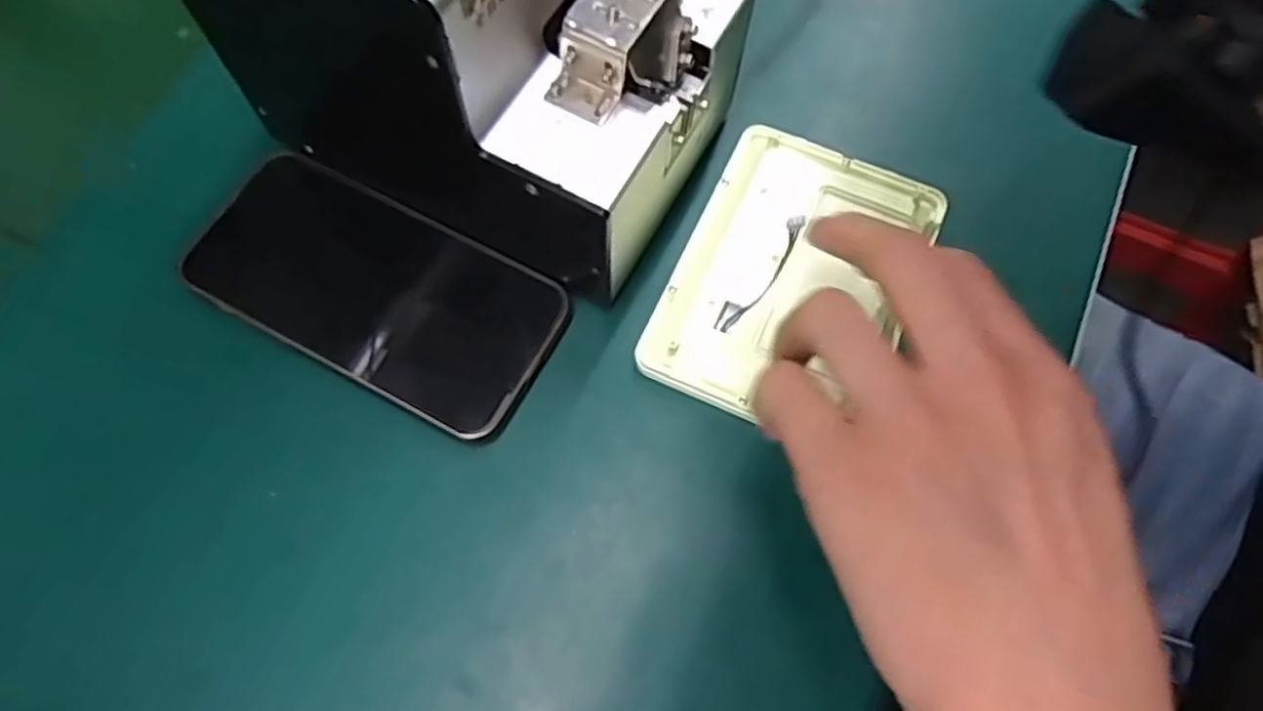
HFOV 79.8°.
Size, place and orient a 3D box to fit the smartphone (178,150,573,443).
[{"bbox_3d":[-0.110,-0.029,0.329,0.156,0.013,0.078,26,70,10],"label":"smartphone"}]

